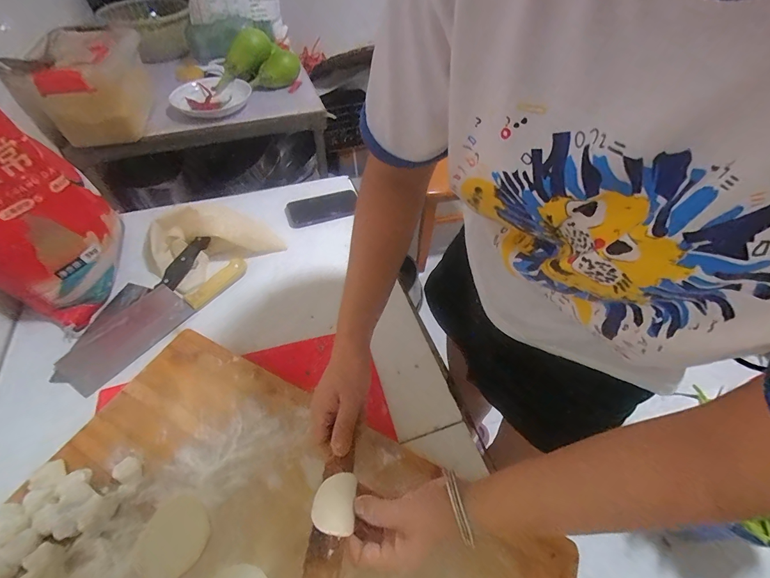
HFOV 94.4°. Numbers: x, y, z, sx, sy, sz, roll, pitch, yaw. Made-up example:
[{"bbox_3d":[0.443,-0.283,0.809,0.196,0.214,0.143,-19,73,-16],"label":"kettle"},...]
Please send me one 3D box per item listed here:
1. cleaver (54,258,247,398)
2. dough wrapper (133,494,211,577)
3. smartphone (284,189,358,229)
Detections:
[{"bbox_3d":[-0.362,0.036,0.575,0.082,0.030,0.285,31,56,23],"label":"cleaver"},{"bbox_3d":[-0.222,0.261,0.374,0.068,0.004,0.070,28,54,20],"label":"dough wrapper"},{"bbox_3d":[-0.130,-0.169,0.737,0.150,0.010,0.079,-19,53,-17],"label":"smartphone"}]

